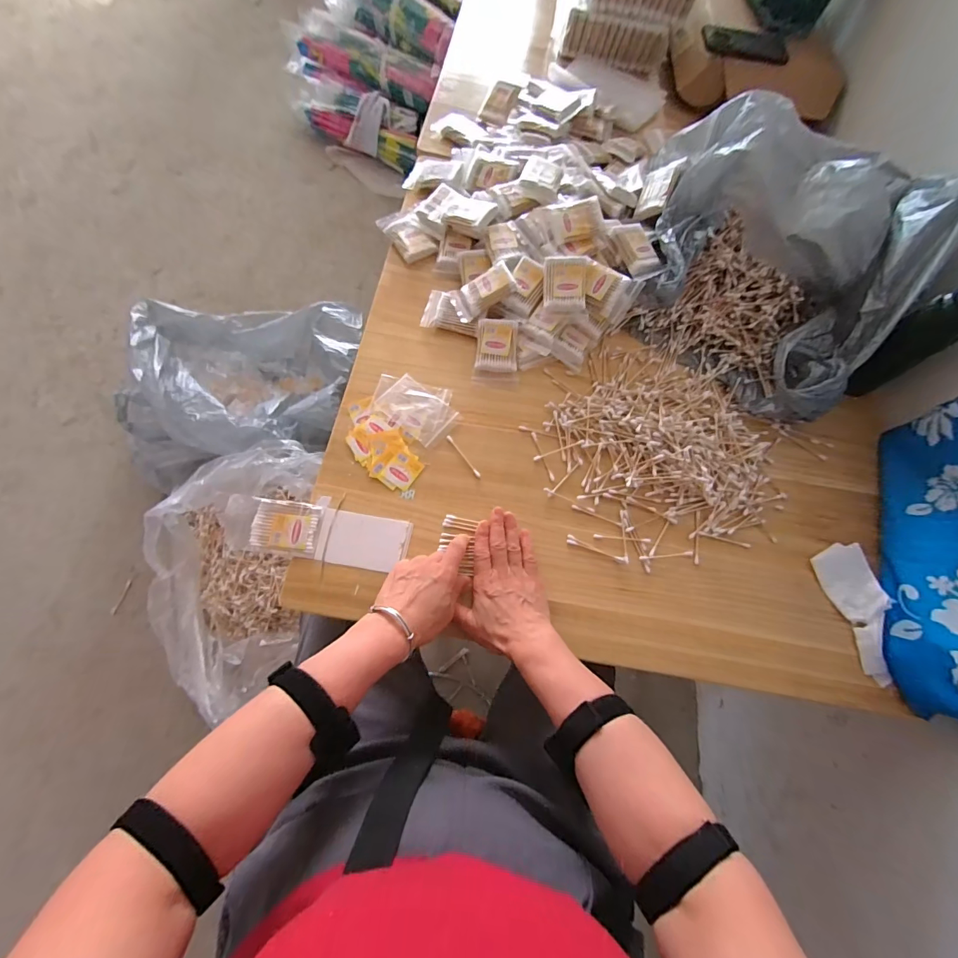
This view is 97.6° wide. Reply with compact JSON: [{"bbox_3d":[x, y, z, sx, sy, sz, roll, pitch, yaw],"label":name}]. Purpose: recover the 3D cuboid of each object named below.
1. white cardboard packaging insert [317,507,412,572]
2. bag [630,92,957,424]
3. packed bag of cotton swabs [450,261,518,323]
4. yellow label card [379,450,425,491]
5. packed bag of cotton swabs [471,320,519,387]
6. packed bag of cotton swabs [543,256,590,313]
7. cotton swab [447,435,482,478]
[{"bbox_3d":[-0.132,0.071,0.482,0.099,0.006,0.060,9,73,1],"label":"white cardboard packaging insert"},{"bbox_3d":[0.393,-0.333,0.564,0.360,0.151,0.401,34,75,8],"label":"bag"},{"bbox_3d":[0.006,-0.253,0.570,0.087,0.012,0.052,-27,73,15],"label":"packed bag of cotton swabs"},{"bbox_3d":[-0.093,-0.011,0.513,0.037,0.004,0.042,29,75,7],"label":"yellow label card"},{"bbox_3d":[0.024,-0.169,0.564,0.057,0.009,0.091,4,90,1],"label":"packed bag of cotton swabs"},{"bbox_3d":[0.113,-0.257,0.554,0.055,0.023,0.071,6,98,20],"label":"packed bag of cotton swabs"},{"bbox_3d":[-0.019,-0.028,0.523,0.006,0.004,0.066,-36,77,-11],"label":"cotton swab"}]

